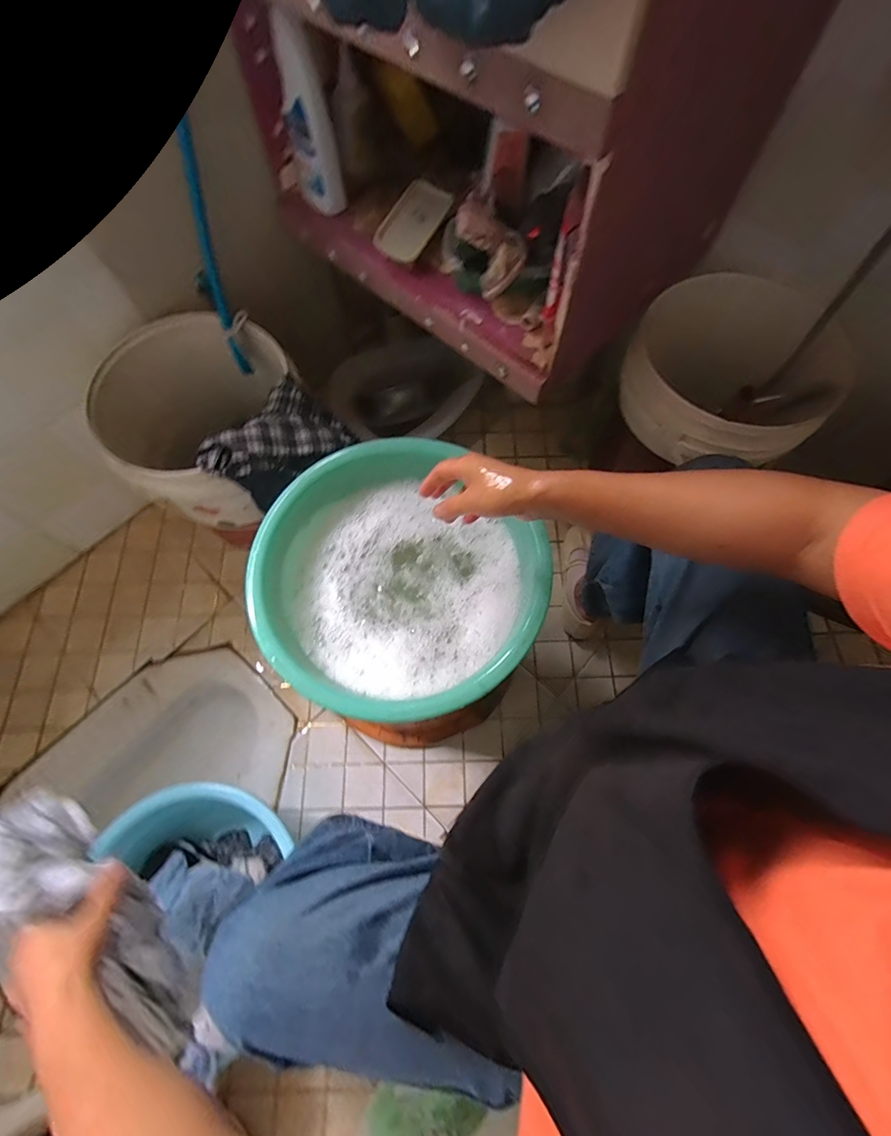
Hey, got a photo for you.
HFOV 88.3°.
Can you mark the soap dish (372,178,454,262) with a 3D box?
[{"bbox_3d":[-0.048,-0.507,0.668,0.065,0.017,0.137,33,80,-9],"label":"soap dish"}]

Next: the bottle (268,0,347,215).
[{"bbox_3d":[-0.195,-0.622,0.642,0.064,0.208,0.078,-15,69,-4],"label":"bottle"}]

